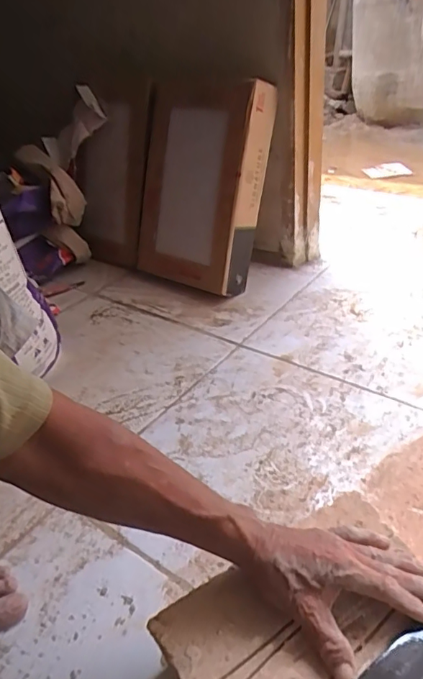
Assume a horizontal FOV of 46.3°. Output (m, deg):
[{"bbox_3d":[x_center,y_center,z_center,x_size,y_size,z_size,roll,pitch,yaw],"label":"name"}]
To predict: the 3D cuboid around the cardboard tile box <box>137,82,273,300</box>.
[{"bbox_3d":[-0.031,-0.321,1.055,0.295,0.406,0.079,20,22,33],"label":"cardboard tile box"}]

